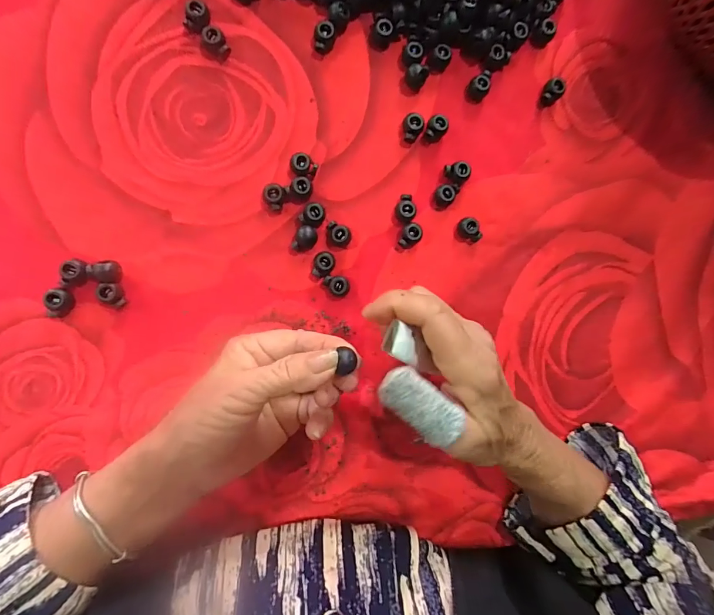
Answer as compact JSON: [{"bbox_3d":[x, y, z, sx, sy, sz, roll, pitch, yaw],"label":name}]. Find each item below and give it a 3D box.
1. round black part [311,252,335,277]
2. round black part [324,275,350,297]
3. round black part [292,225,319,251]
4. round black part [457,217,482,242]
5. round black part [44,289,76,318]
[{"bbox_3d":[-0.023,-0.031,0.271,0.015,0.007,0.017,6,91,-9],"label":"round black part"},{"bbox_3d":[-0.015,-0.015,0.272,0.018,0.007,0.015,2,92,-9],"label":"round black part"},{"bbox_3d":[-0.037,-0.048,0.270,0.014,0.010,0.019,25,88,-9],"label":"round black part"},{"bbox_3d":[0.083,-0.057,0.281,0.014,0.010,0.019,-29,96,-7],"label":"round black part"},{"bbox_3d":[-0.192,-0.003,0.243,0.013,0.010,0.017,-21,95,-8],"label":"round black part"}]

